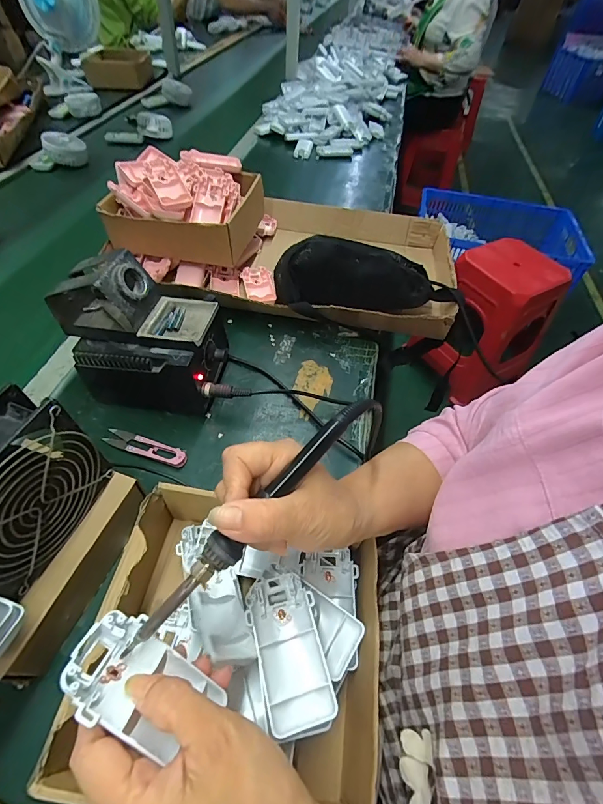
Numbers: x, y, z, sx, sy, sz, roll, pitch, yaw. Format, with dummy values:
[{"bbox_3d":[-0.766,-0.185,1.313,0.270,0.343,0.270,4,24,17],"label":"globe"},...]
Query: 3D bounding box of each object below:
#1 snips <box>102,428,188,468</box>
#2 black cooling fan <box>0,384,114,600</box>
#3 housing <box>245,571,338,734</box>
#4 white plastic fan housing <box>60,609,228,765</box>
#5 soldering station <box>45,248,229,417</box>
[{"bbox_3d":[-0.180,0.051,0.430,0.103,0.010,0.023,17,53,8],"label":"snips"},{"bbox_3d":[-0.211,0.068,0.276,0.042,0.114,0.117,20,53,11],"label":"black cooling fan"},{"bbox_3d":[-0.010,0.177,0.273,0.047,0.012,0.096,-13,49,-7],"label":"housing"},{"bbox_3d":[-0.089,0.160,0.207,0.087,0.014,0.050,45,26,-5],"label":"white plastic fan housing"},{"bbox_3d":[-0.183,-0.078,0.438,0.174,0.161,0.110,7,52,1],"label":"soldering station"}]

